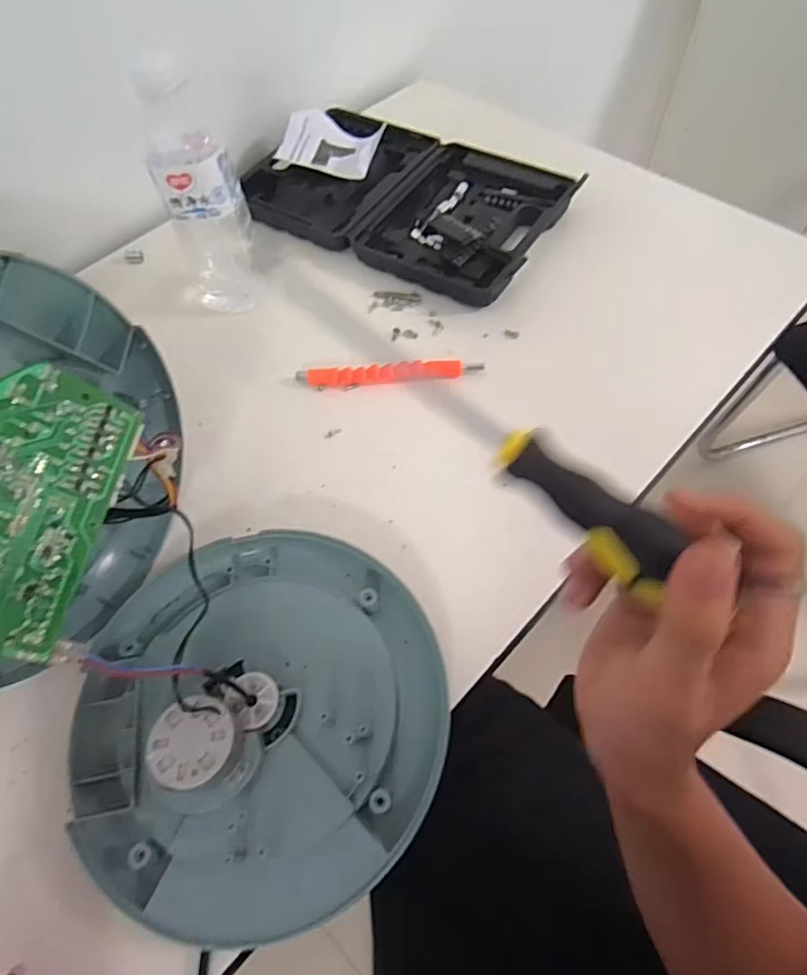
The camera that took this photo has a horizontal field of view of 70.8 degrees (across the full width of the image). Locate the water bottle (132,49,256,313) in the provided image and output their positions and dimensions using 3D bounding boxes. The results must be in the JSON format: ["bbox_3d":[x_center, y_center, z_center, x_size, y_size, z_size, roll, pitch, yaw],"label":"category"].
[{"bbox_3d":[-0.177,-0.254,0.502,0.065,0.216,0.057,-19,60,-9],"label":"water bottle"}]

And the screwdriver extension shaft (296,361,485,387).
[{"bbox_3d":[-0.012,-0.104,0.516,0.164,0.014,0.018,-2,59,2],"label":"screwdriver extension shaft"}]

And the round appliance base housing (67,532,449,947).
[{"bbox_3d":[-0.093,0.133,0.359,0.229,0.056,0.235,-1,59,2],"label":"round appliance base housing"}]

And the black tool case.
[{"bbox_3d":[0.002,-0.320,0.632,0.340,0.035,0.223,22,63,15],"label":"black tool case"}]

